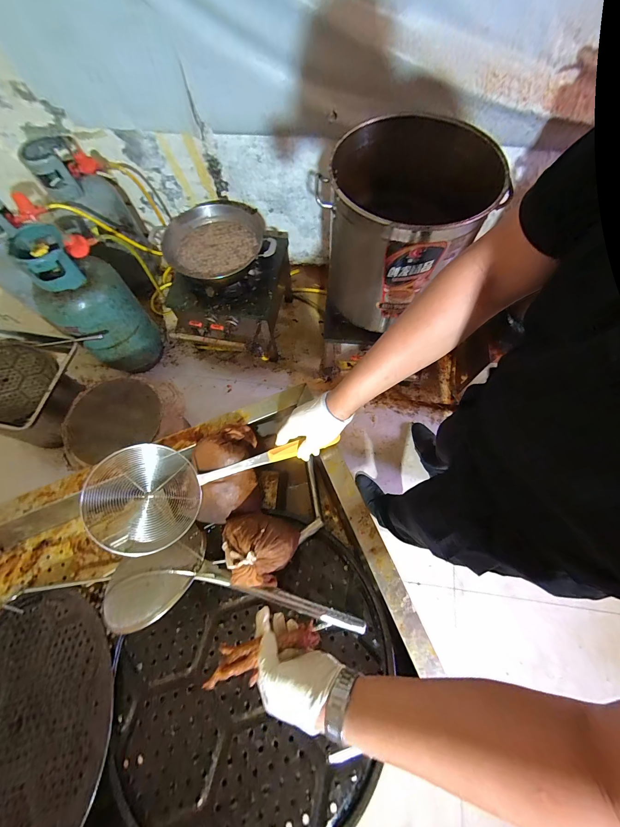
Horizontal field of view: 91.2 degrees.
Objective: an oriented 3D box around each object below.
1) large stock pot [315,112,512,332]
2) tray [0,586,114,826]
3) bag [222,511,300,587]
[{"bbox_3d":[0.304,-0.591,1.014,0.442,0.448,0.485,0,69,1],"label":"large stock pot"},{"bbox_3d":[-0.500,0.524,0.518,0.380,0.017,0.373,-7,65,16],"label":"tray"},{"bbox_3d":[-0.089,0.223,0.502,0.118,0.090,0.106,18,70,7],"label":"bag"}]

